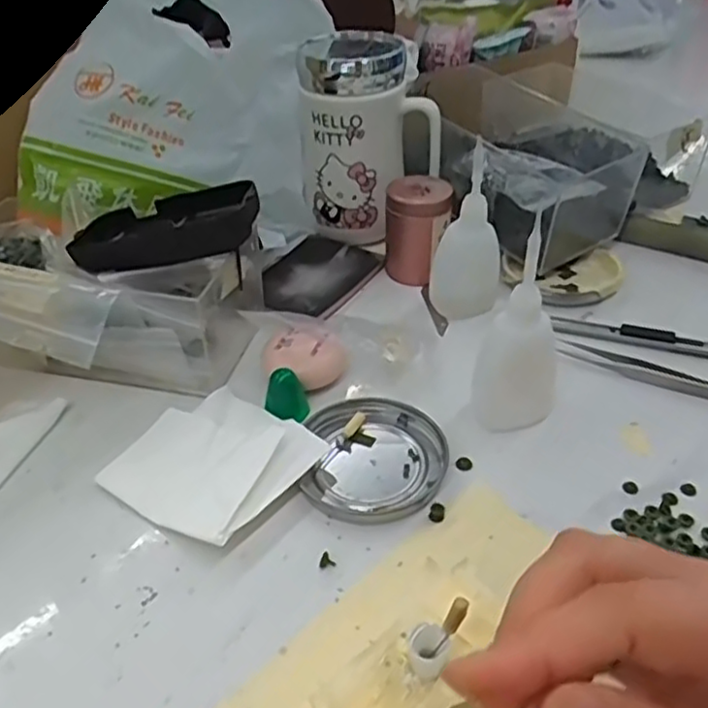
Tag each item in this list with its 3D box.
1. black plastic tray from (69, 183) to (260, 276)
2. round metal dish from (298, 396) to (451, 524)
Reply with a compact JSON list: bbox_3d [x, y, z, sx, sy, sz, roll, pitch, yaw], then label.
[{"bbox_3d":[-0.106,-0.073,0.404,0.111,0.027,0.052,-11,30,8],"label":"black plastic tray"},{"bbox_3d":[0.012,0.054,0.359,0.072,0.011,0.078,-1,40,1],"label":"round metal dish"}]

